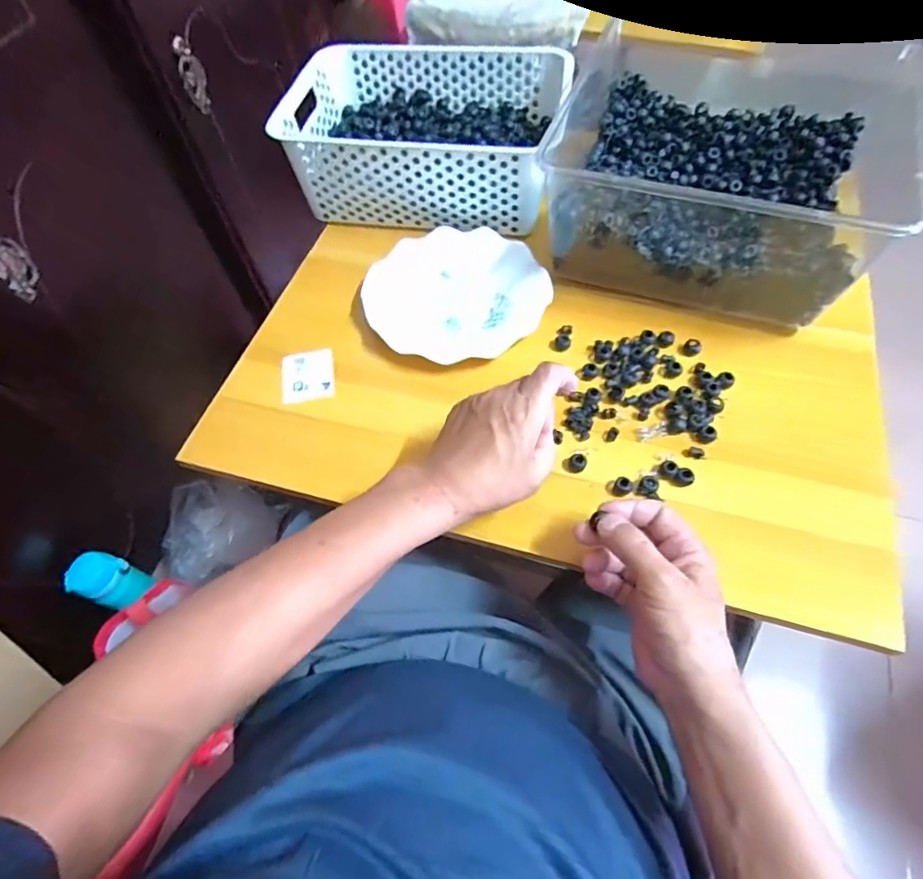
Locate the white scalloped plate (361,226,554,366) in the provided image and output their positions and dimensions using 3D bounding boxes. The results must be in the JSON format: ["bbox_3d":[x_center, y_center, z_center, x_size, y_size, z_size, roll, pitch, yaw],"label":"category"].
[{"bbox_3d":[-0.008,-0.154,0.573,0.181,0.019,0.174,-1,58,2],"label":"white scalloped plate"}]

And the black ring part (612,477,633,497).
[{"bbox_3d":[0.134,0.039,0.450,0.015,0.010,0.017,24,63,17],"label":"black ring part"}]

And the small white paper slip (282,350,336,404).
[{"bbox_3d":[-0.152,-0.064,0.540,0.050,0.004,0.057,-6,62,-7],"label":"small white paper slip"}]

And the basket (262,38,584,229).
[{"bbox_3d":[-0.041,-0.357,0.636,0.302,0.098,0.211,11,60,10],"label":"basket"}]

